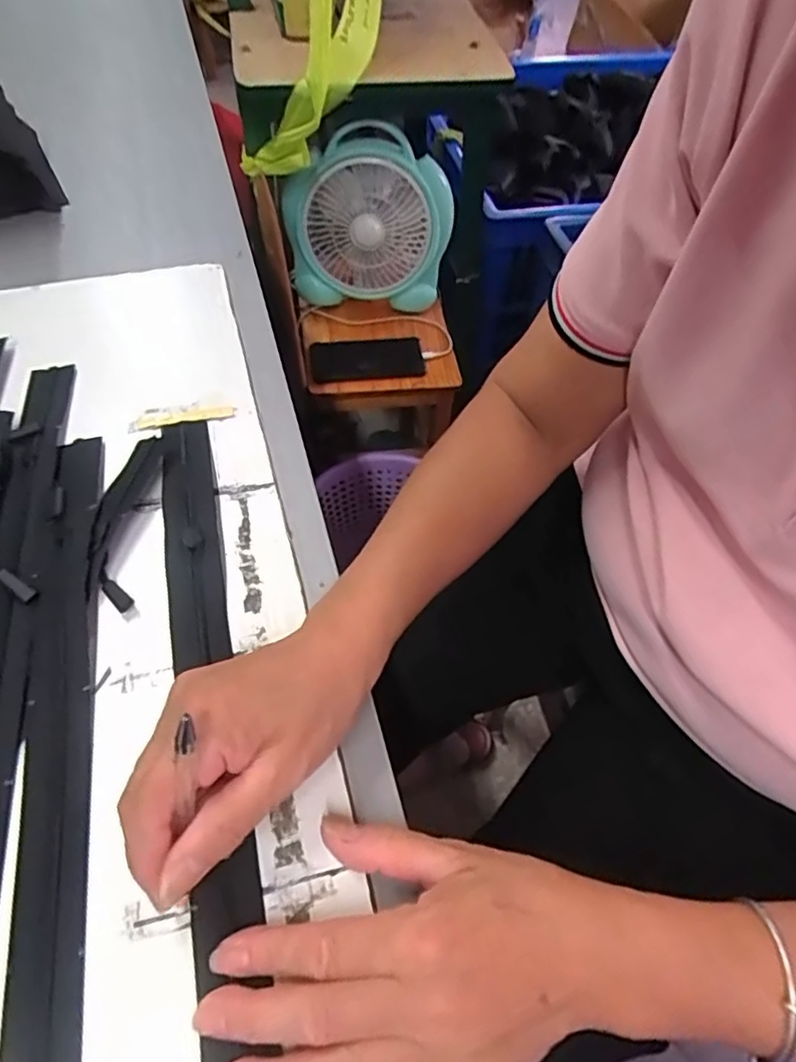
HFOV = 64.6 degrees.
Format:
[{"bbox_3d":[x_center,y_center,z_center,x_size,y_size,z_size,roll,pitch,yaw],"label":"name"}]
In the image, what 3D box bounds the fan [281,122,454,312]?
[{"bbox_3d":[-0.041,-0.445,0.915,0.233,0.229,0.082,-1,56,-4],"label":"fan"}]

